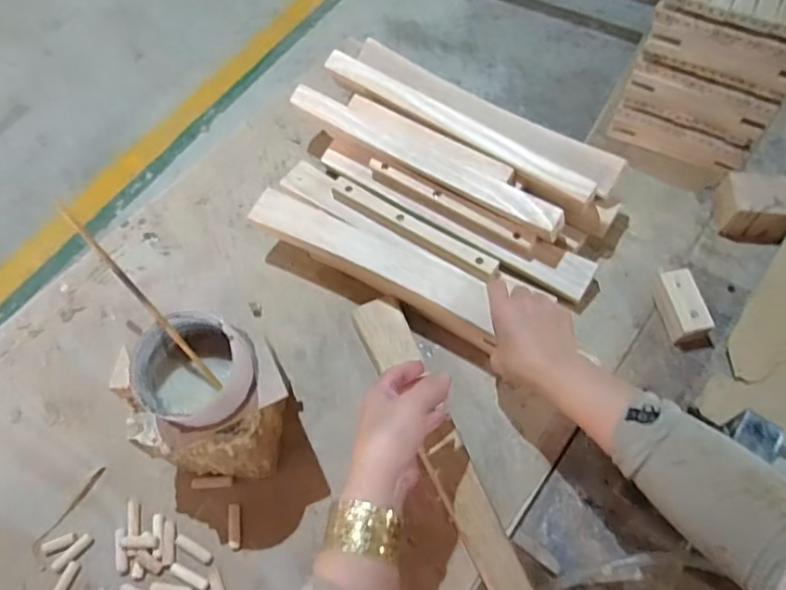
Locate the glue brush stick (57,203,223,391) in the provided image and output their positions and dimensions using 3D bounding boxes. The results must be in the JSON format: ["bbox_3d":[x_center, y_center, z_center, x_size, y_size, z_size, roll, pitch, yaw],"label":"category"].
[{"bbox_3d":[-0.188,0.005,0.426,0.007,0.012,0.174,-41,106,-17],"label":"glue brush stick"}]

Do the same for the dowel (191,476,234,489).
[{"bbox_3d":[-0.182,0.189,0.566,0.041,0.007,0.009,-3,61,1],"label":"dowel"}]

